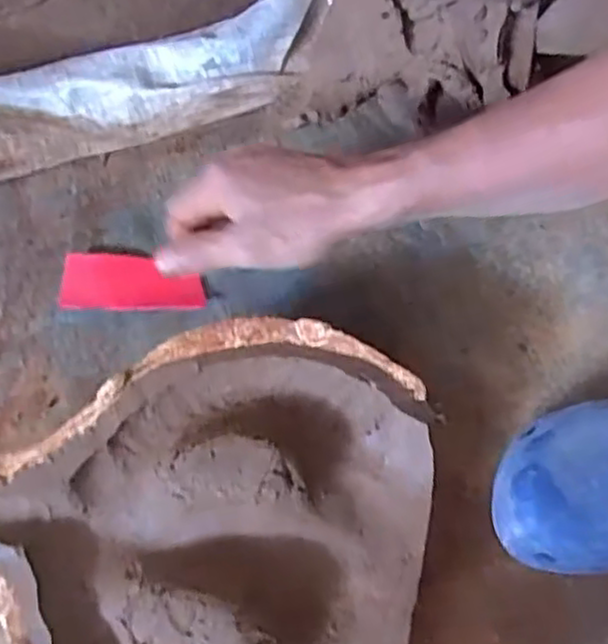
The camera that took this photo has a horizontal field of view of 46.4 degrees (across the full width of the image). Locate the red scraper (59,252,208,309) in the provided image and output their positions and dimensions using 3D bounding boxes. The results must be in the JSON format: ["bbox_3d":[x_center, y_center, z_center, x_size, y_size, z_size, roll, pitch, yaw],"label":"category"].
[{"bbox_3d":[-0.131,-0.032,0.545,0.108,0.007,0.045,1,71,2],"label":"red scraper"}]

